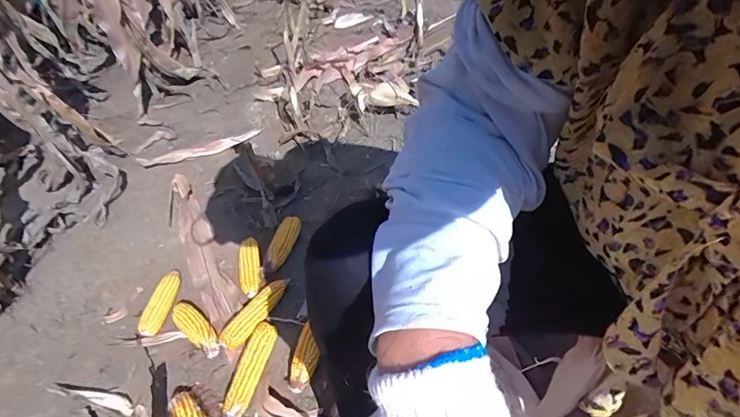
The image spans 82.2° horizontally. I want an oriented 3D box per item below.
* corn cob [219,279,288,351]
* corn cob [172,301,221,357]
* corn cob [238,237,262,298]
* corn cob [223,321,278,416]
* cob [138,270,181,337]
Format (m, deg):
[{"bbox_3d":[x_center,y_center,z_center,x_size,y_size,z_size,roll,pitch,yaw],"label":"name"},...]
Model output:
[{"bbox_3d":[-0.228,0.207,0.852,0.047,0.041,0.172,17,51,26],"label":"corn cob"},{"bbox_3d":[-0.340,0.235,0.833,0.161,0.035,0.049,28,55,32],"label":"corn cob"},{"bbox_3d":[-0.265,0.127,0.946,0.046,0.050,0.156,-17,45,-5],"label":"corn cob"},{"bbox_3d":[-0.214,0.290,0.764,0.044,0.039,0.183,4,46,14],"label":"corn cob"},{"bbox_3d":[-0.431,0.194,0.886,0.045,0.033,0.150,-4,45,8],"label":"cob"}]

